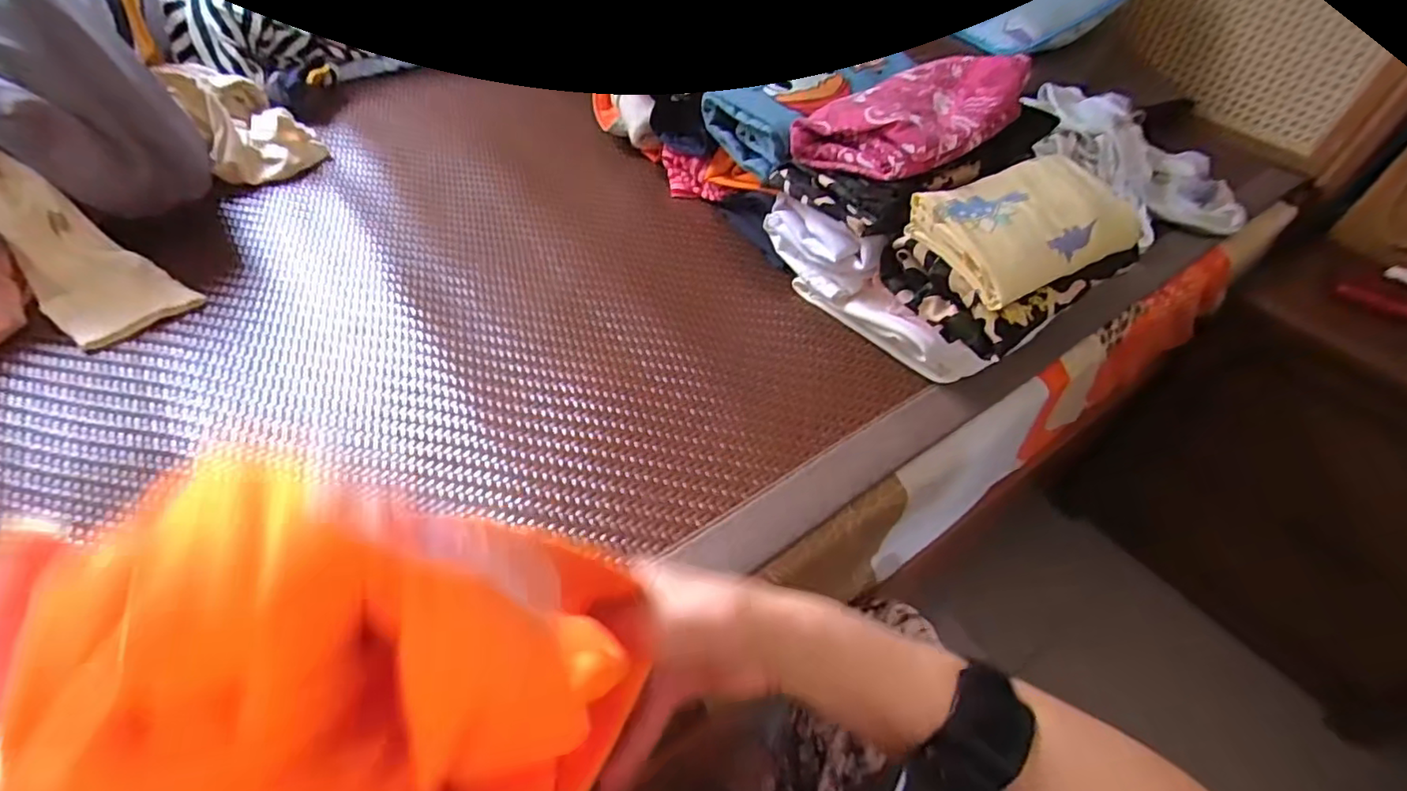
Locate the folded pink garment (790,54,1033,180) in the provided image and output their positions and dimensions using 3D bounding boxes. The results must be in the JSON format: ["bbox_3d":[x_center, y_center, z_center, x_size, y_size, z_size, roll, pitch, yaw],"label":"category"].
[{"bbox_3d":[0.186,-0.247,0.540,0.183,0.072,0.114,-25,54,-26],"label":"folded pink garment"}]

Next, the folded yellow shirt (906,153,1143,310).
[{"bbox_3d":[0.264,-0.141,0.494,0.168,0.048,0.101,-21,52,-23],"label":"folded yellow shirt"}]

